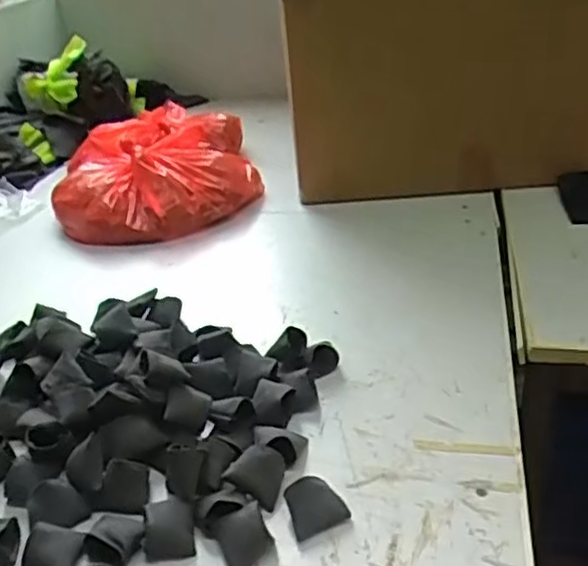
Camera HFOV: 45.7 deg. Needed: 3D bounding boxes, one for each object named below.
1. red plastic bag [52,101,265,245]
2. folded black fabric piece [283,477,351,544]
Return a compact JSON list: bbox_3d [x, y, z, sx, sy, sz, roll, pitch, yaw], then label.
[{"bbox_3d":[-0.208,-0.184,1.049,0.283,0.081,0.386,-11,31,-8],"label":"red plastic bag"},{"bbox_3d":[0.016,0.159,0.500,0.040,0.023,0.035,-15,32,-15],"label":"folded black fabric piece"}]

